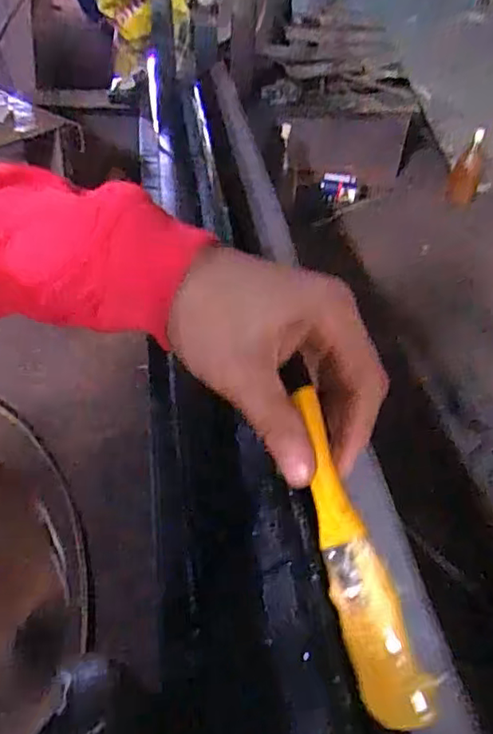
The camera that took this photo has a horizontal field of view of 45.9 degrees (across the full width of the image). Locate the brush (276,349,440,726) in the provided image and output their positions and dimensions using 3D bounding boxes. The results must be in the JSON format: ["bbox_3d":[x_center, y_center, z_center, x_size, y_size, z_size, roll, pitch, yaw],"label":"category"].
[{"bbox_3d":[0.043,0.072,0.251,0.007,0.031,0.153,2,70,-51],"label":"brush"}]

